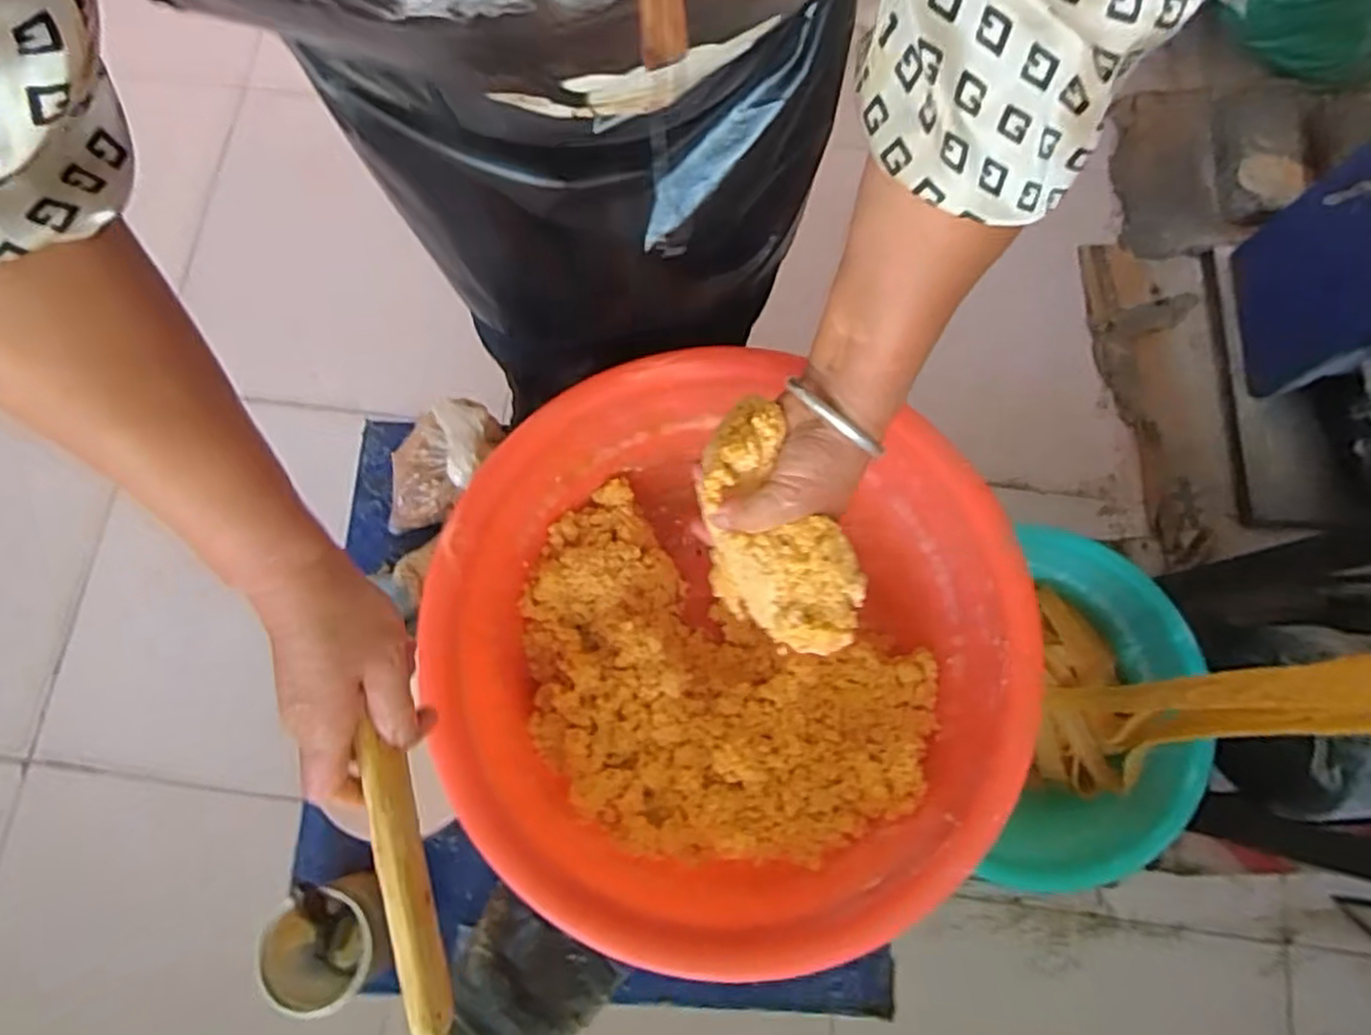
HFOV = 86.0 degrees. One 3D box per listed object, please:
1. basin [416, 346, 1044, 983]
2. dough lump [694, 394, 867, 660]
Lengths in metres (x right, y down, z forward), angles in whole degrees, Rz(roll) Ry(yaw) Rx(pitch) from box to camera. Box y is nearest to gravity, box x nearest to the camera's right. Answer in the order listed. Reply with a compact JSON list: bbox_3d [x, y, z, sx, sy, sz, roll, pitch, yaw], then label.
[{"bbox_3d":[0.033,0.096,0.589,0.411,0.167,0.383,0,76,1],"label":"basin"},{"bbox_3d":[0.051,0.008,0.451,0.079,0.052,0.156,-21,88,-4],"label":"dough lump"}]

